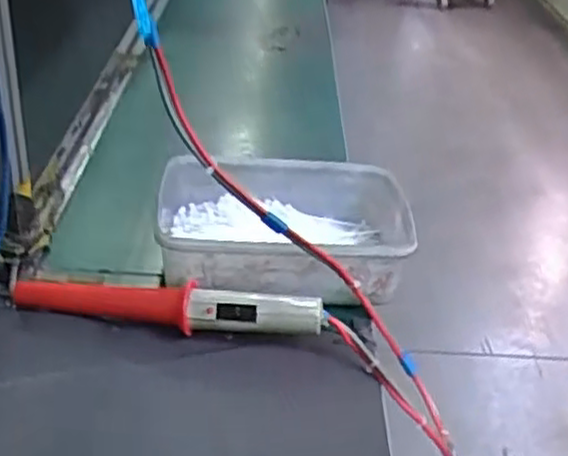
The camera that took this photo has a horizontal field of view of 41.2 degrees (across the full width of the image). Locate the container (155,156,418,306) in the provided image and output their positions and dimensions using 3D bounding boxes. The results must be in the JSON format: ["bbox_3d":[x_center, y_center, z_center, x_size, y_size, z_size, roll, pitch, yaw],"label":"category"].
[{"bbox_3d":[-0.002,0.002,0.690,0.226,0.066,0.179,4,32,0],"label":"container"}]

